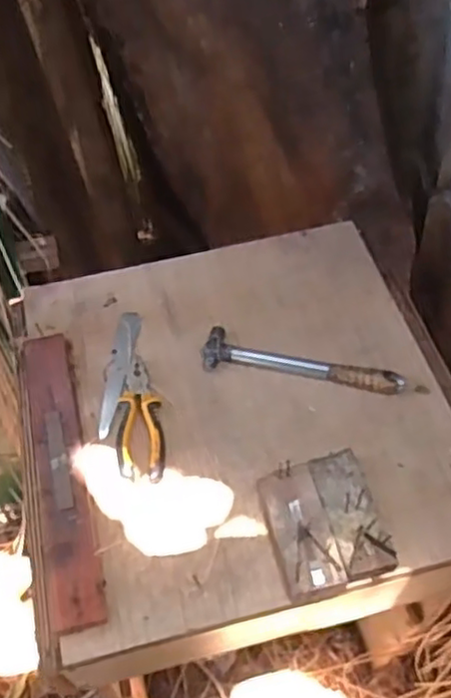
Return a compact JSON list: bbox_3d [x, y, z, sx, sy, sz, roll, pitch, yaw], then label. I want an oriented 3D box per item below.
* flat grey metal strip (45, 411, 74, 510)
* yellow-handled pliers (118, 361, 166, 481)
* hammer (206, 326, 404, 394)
[{"bbox_3d":[-0.180,0.117,0.714,0.017,0.006,0.120,-4,52,-21],"label":"flat grey metal strip"},{"bbox_3d":[-0.096,0.077,0.746,0.049,0.012,0.147,-7,57,0],"label":"yellow-handled pliers"},{"bbox_3d":[0.090,0.014,0.779,0.232,0.022,0.054,10,59,10],"label":"hammer"}]

